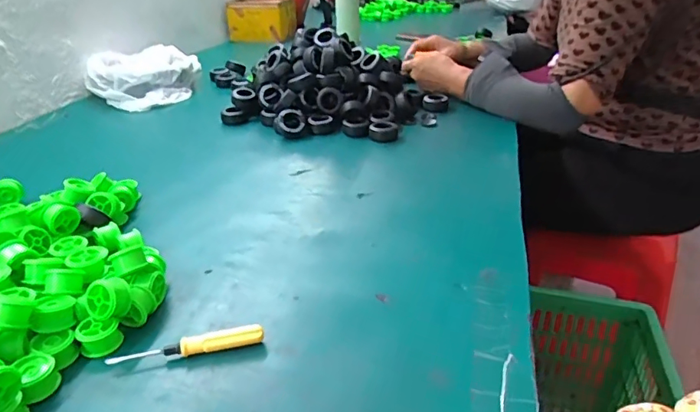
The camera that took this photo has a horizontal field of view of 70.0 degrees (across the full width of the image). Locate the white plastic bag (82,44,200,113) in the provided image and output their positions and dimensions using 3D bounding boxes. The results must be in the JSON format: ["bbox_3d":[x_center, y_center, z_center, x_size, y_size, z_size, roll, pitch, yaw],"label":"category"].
[{"bbox_3d":[-0.454,-0.288,1.123,0.242,0.086,0.255,-11,29,-17],"label":"white plastic bag"}]

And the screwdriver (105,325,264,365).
[{"bbox_3d":[-0.135,0.119,0.419,0.124,0.018,0.011,-9,29,-12],"label":"screwdriver"}]

